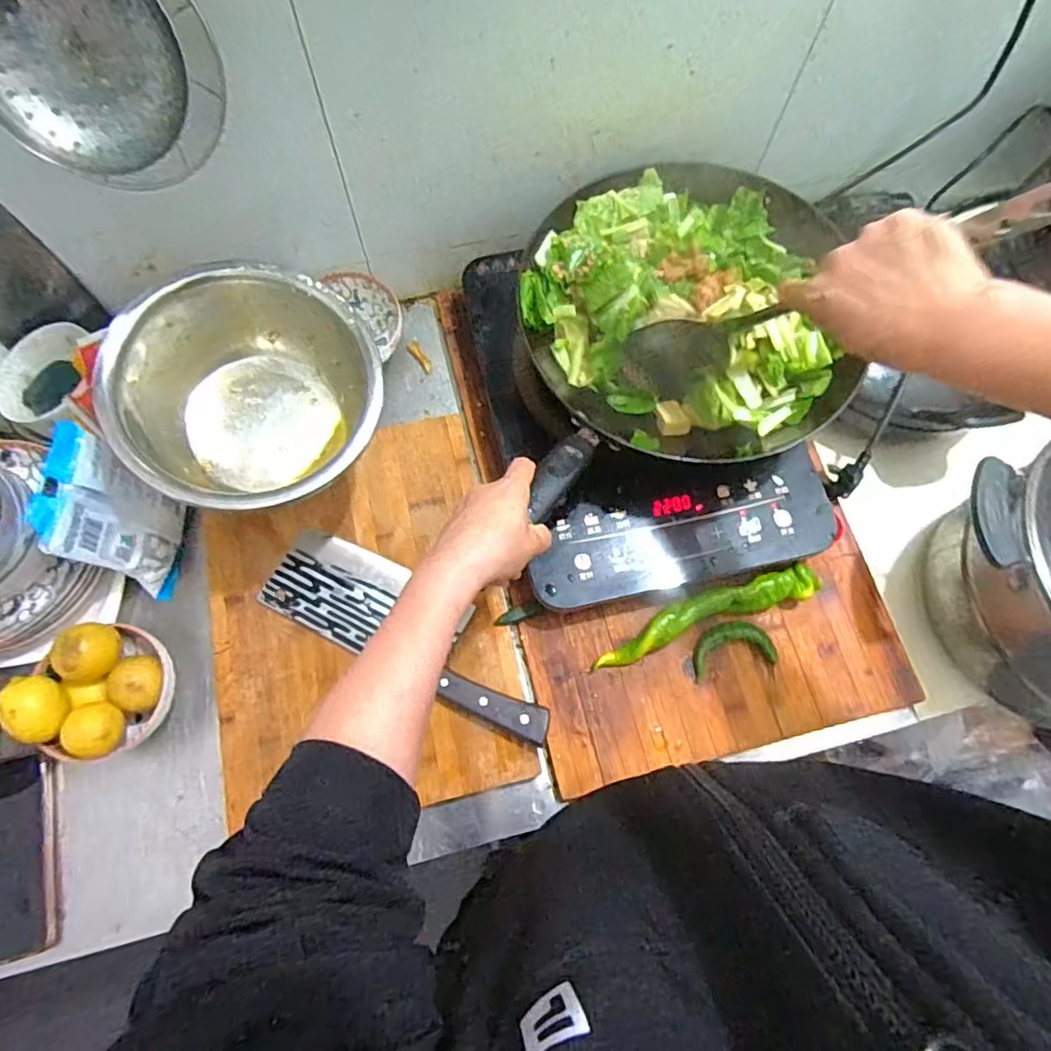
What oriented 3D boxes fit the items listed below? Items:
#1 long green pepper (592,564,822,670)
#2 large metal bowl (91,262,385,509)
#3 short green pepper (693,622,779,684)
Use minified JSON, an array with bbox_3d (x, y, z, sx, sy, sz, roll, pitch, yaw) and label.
[{"bbox_3d":[0.173,0.087,0.595,0.223,0.038,0.035,-18,73,-8],"label":"long green pepper"},{"bbox_3d":[-0.238,-0.113,0.537,0.207,0.117,0.207,2,84,-14],"label":"large metal bowl"},{"bbox_3d":[0.200,0.117,0.591,0.082,0.019,0.046,-12,72,-6],"label":"short green pepper"}]

